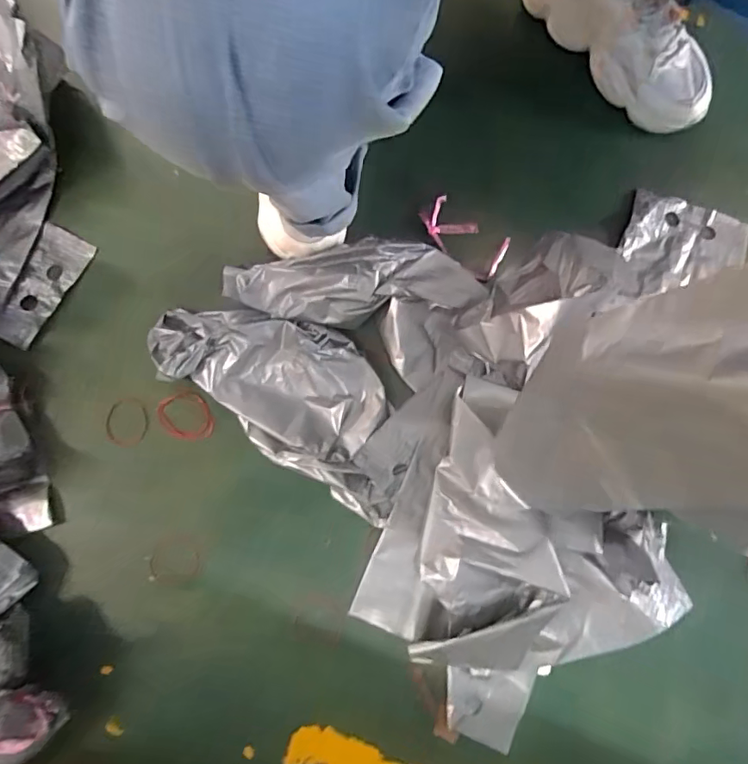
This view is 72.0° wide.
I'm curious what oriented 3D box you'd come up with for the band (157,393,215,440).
[{"bbox_3d":[-0.209,0.040,0.571,0.055,0.008,0.055,1,84,-7],"label":"band"}]

